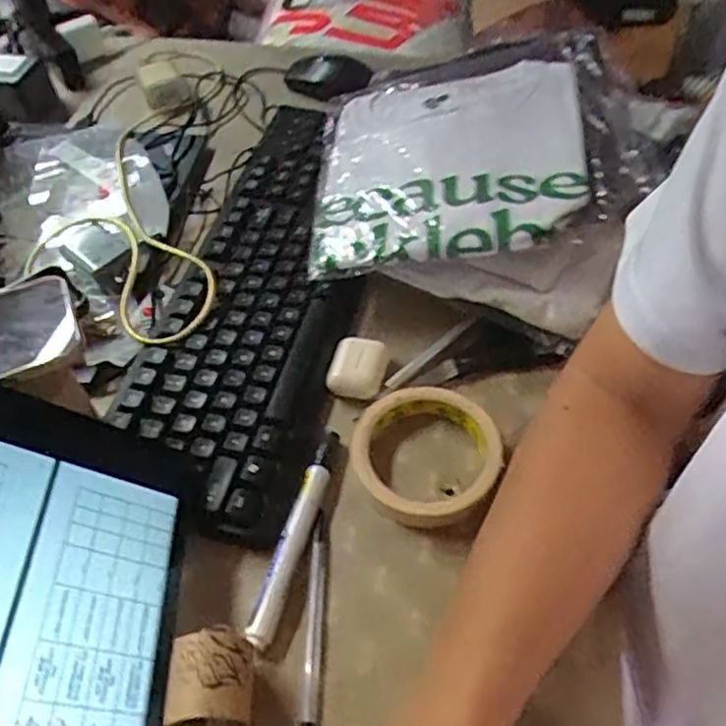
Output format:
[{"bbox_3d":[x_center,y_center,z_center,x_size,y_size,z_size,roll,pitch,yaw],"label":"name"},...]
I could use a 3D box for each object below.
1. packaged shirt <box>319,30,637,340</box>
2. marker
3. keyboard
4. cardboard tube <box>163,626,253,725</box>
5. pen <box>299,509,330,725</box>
[{"bbox_3d":[0.092,-0.159,0.537,0.258,0.058,0.293,-3,55,9],"label":"packaged shirt"},{"bbox_3d":[-0.040,0.101,0.403,0.015,0.012,0.141,11,53,11],"label":"marker"},{"bbox_3d":[-0.073,-0.075,0.513,0.138,0.028,0.413,10,54,2],"label":"keyboard"},{"bbox_3d":[-0.076,0.162,0.337,0.040,0.041,0.042,-3,53,-5],"label":"cardboard tube"},{"bbox_3d":[-0.027,0.148,0.371,0.011,0.009,0.132,0,51,3],"label":"pen"}]

